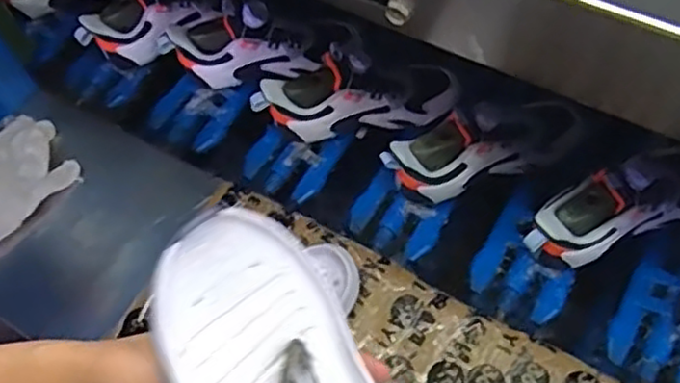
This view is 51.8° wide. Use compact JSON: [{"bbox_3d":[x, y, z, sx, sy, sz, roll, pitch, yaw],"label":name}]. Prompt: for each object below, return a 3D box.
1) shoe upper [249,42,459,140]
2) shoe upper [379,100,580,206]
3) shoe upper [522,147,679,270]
[{"bbox_3d":[0.019,-0.101,0.748,0.217,0.100,0.066,-14,69,-5],"label":"shoe upper"},{"bbox_3d":[0.147,-0.049,0.707,0.216,0.096,0.067,-20,70,-7],"label":"shoe upper"},{"bbox_3d":[0.271,0.011,0.665,0.221,0.098,0.075,-26,70,-9],"label":"shoe upper"}]

